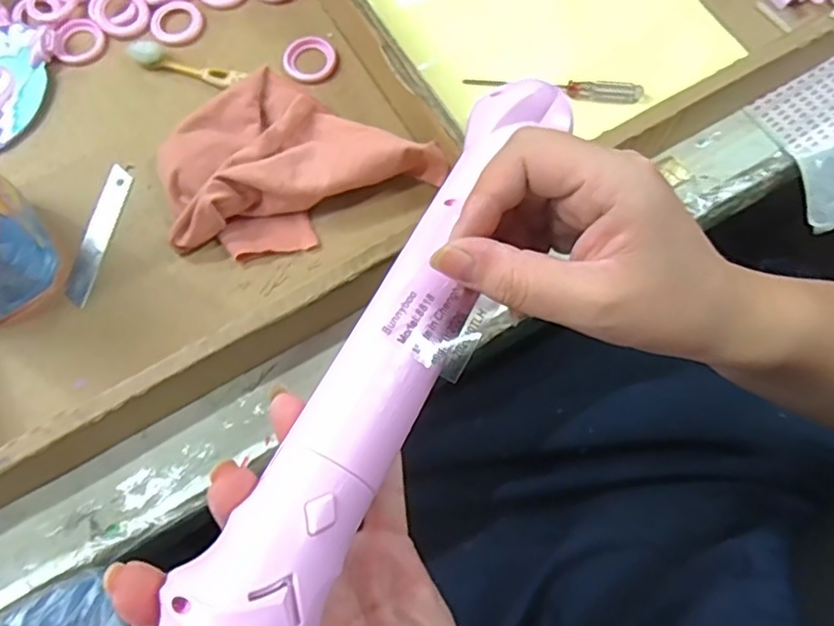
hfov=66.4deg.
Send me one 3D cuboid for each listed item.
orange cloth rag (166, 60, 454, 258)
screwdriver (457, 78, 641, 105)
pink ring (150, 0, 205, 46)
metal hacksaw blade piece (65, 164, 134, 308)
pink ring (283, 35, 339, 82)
[{"bbox_3d":[-0.087,-0.106,0.416,0.164,0.040,0.125,-28,75,-7],"label":"orange cloth rag"},{"bbox_3d":[0.095,-0.158,0.443,0.121,0.014,0.009,6,73,3],"label":"screwdriver"},{"bbox_3d":[-0.177,-0.216,0.470,0.039,0.004,0.037,0,73,1],"label":"pink ring"},{"bbox_3d":[-0.214,-0.052,0.426,0.022,0.007,0.097,5,72,17],"label":"metal hacksaw blade piece"},{"bbox_3d":[-0.077,-0.183,0.457,0.038,0.006,0.034,-4,73,0],"label":"pink ring"}]

